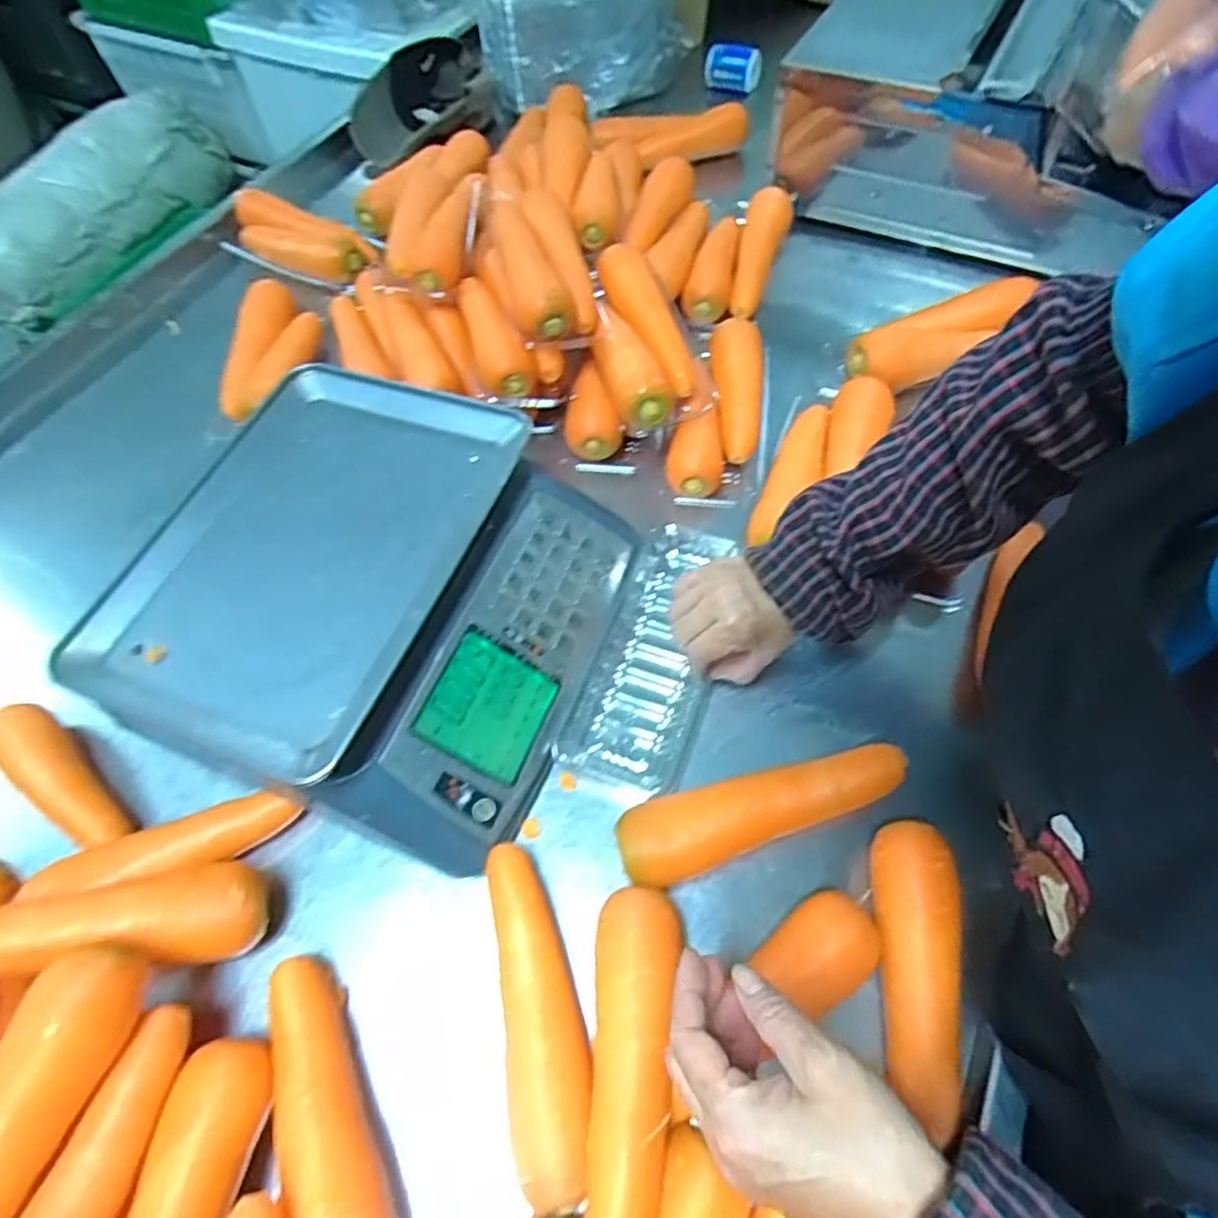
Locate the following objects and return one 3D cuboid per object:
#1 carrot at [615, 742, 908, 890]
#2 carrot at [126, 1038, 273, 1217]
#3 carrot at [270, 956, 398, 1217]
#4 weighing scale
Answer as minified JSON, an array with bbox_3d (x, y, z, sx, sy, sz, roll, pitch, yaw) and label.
[{"bbox_3d":[0.097,0.144,0.497,0.186,0.048,0.056,-16,58,-6],"label":"carrot"},{"bbox_3d":[-0.225,0.323,0.370,0.048,0.042,0.170,-1,58,4],"label":"carrot"},{"bbox_3d":[-0.164,0.298,0.413,0.045,0.055,0.187,-23,59,-10],"label":"carrot"},{"bbox_3d":[-0.183,-0.005,0.567,0.342,0.120,0.330,17,61,14],"label":"weighing scale"}]

